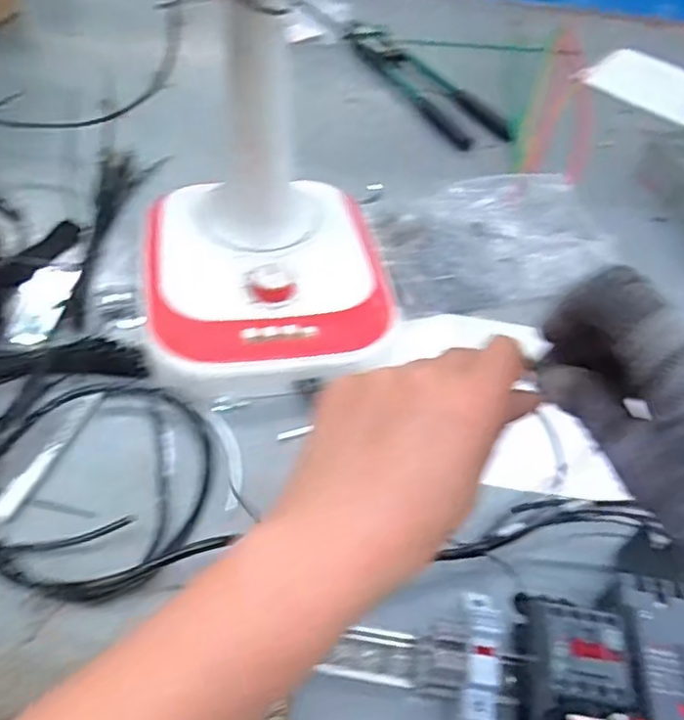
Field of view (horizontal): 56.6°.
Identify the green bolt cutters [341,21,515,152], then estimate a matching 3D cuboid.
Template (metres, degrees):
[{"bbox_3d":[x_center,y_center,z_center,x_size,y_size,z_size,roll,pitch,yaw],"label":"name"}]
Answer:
[{"bbox_3d":[0.128,-0.446,1.006,0.112,0.029,0.358,-19,53,-23],"label":"green bolt cutters"}]

